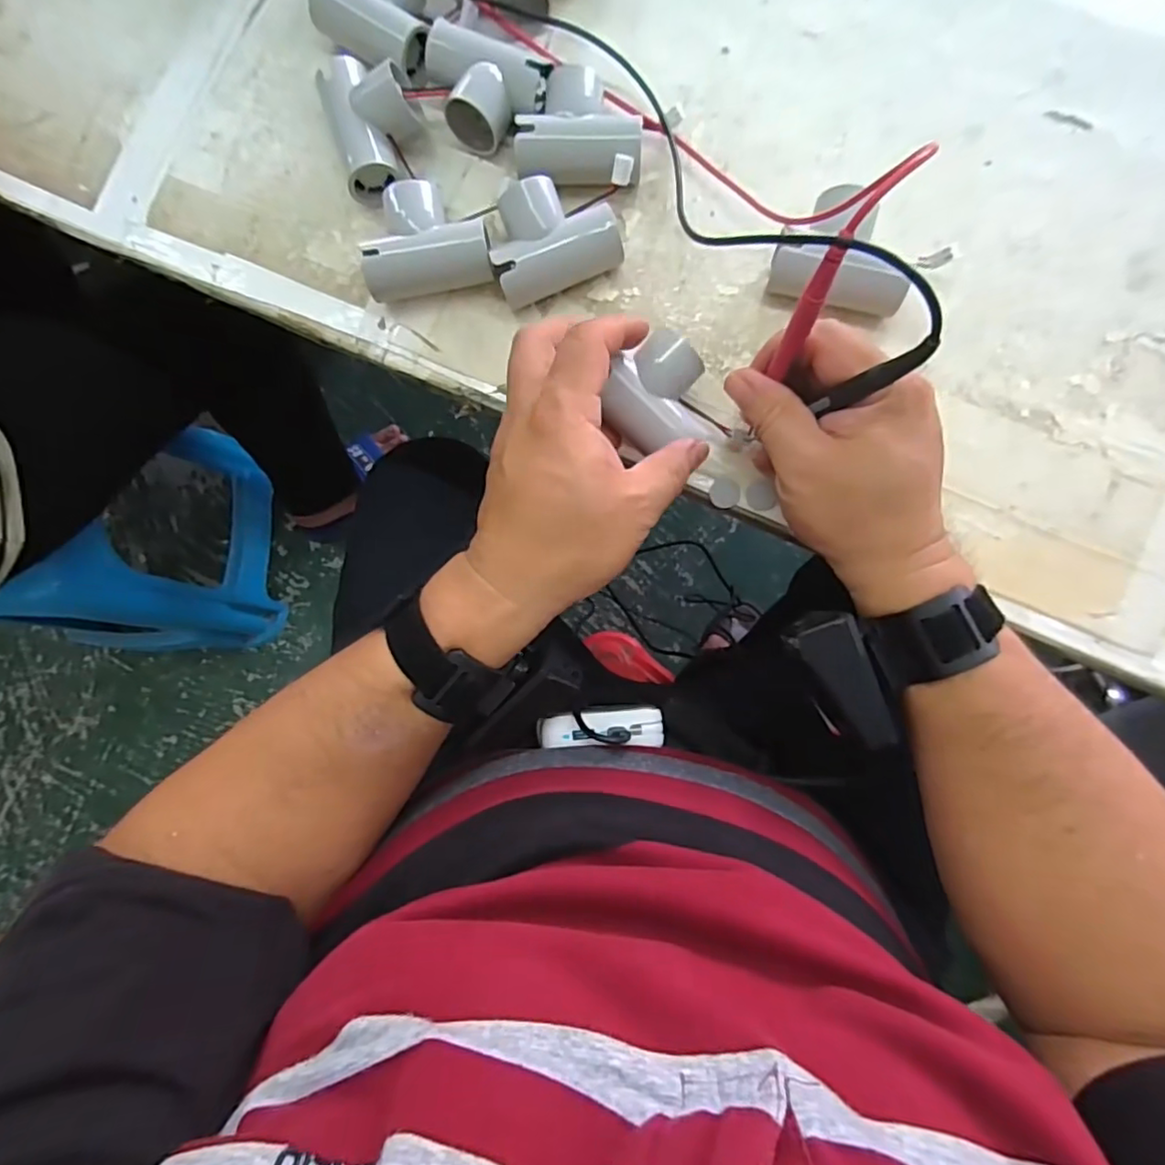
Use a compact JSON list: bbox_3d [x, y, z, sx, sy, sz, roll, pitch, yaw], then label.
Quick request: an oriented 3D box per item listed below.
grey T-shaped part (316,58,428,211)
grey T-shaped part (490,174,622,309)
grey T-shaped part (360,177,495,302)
[{"bbox_3d":[-0.126,-0.281,0.370,0.053,0.037,0.075,-16,83,2],"label":"grey T-shaped part"},{"bbox_3d":[-0.018,-0.200,0.355,0.072,0.037,0.055,-21,83,2],"label":"grey T-shaped part"},{"bbox_3d":[-0.090,-0.202,0.362,0.077,0.035,0.062,-7,84,3],"label":"grey T-shaped part"}]

